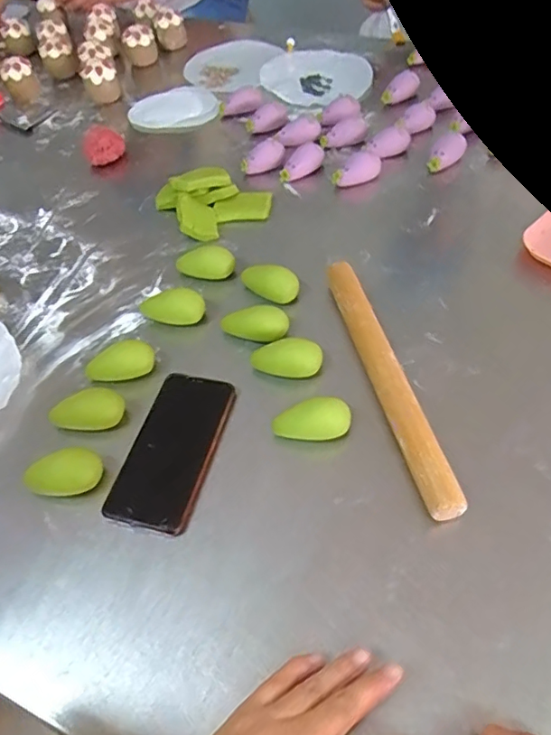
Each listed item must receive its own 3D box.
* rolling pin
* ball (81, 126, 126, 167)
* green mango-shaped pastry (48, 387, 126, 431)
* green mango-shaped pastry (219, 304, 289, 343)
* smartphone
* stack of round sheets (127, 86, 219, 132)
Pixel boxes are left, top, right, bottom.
[{"bbox_3d":[0.104,0.006,0.531,0.030,0.031,0.299,-13,52,-5],"label":"rolling pin"},{"bbox_3d":[-0.260,-0.334,0.834,0.061,0.045,0.053,-13,52,-5],"label":"ball"},{"bbox_3d":[-0.181,0.044,0.531,0.068,0.027,0.035,-22,54,-12],"label":"green mango-shaped pastry"},{"bbox_3d":[-0.023,-0.041,0.589,0.071,0.040,0.034,1,52,6],"label":"green mango-shaped pastry"},{"bbox_3d":[-0.093,0.074,0.509,0.075,0.014,0.155,11,54,13],"label":"smartphone"},{"bbox_3d":[-0.166,-0.432,0.910,0.141,0.015,0.110,0,52,5],"label":"stack of round sheets"}]

